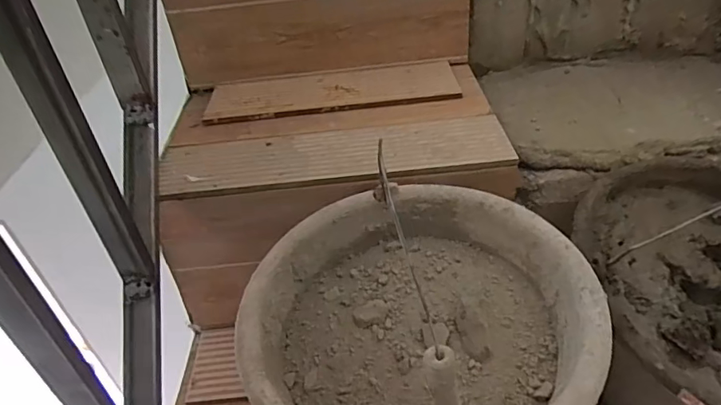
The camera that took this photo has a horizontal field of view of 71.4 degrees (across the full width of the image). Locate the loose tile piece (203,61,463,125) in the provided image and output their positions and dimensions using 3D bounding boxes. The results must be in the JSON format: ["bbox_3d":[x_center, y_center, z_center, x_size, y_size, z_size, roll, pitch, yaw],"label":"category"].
[{"bbox_3d":[-0.039,-0.148,0.667,0.324,0.011,0.106,-6,38,1],"label":"loose tile piece"}]

